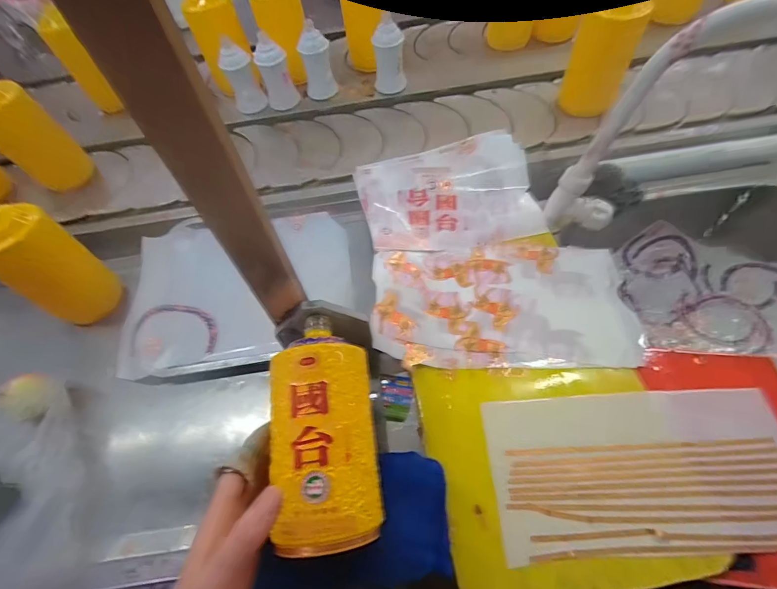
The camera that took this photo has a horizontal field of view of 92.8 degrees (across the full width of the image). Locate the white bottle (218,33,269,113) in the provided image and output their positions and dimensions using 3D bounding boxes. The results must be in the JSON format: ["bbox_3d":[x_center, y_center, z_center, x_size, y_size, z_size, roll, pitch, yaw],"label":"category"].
[{"bbox_3d":[-0.263,-0.391,0.664,0.043,0.106,0.051,27,65,20],"label":"white bottle"}]

